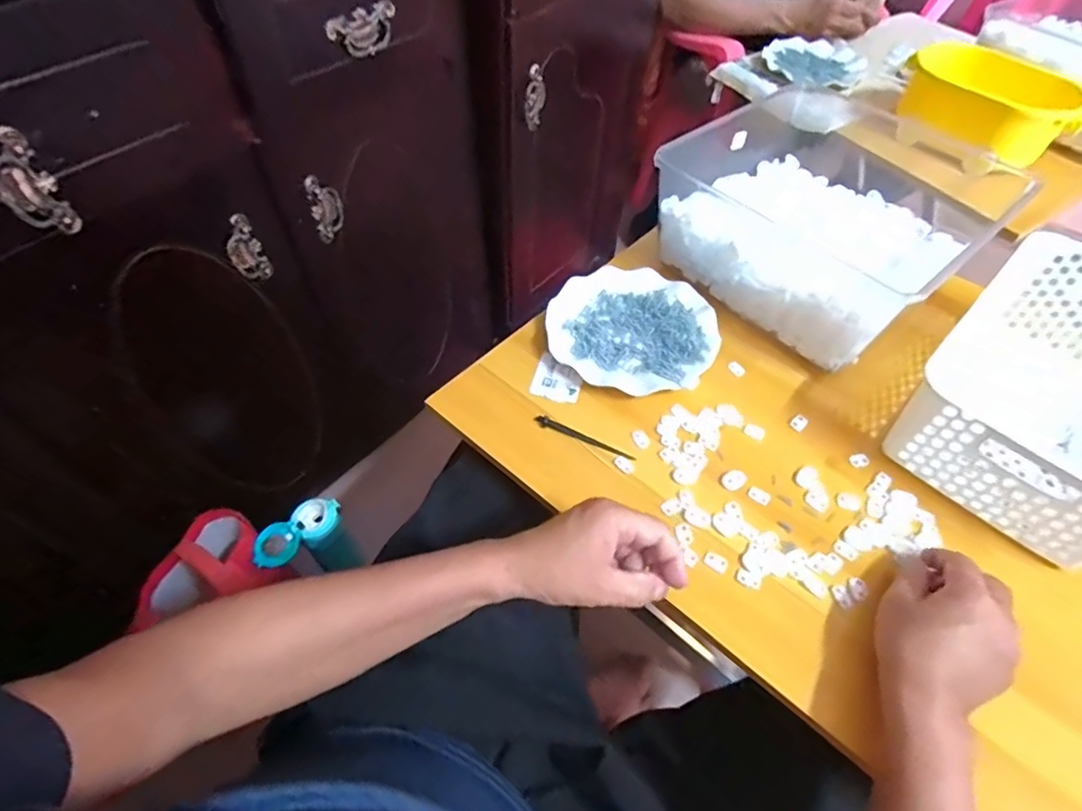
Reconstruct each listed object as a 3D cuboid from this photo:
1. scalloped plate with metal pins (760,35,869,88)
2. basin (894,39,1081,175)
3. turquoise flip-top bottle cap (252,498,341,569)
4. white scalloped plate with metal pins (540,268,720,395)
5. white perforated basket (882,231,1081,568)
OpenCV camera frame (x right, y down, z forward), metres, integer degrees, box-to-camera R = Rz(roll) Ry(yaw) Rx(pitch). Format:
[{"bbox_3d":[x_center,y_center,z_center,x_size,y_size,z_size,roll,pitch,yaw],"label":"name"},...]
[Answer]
[{"bbox_3d":[0.510,-0.642,1.049,0.182,0.015,0.171,1,53,-1],"label":"scalloped plate with metal pins"},{"bbox_3d":[0.661,-0.449,0.855,0.119,0.113,0.245,-24,58,-19],"label":"basin"},{"bbox_3d":[-0.345,0.178,0.796,0.058,0.031,0.124,36,60,22],"label":"turquoise flip-top bottle cap"},{"bbox_3d":[0.101,-0.086,0.624,0.180,0.022,0.163,19,55,12],"label":"white scalloped plate with metal pins"},{"bbox_3d":[0.498,-0.004,0.522,0.299,0.112,0.218,-37,63,-26],"label":"white perforated basket"}]

